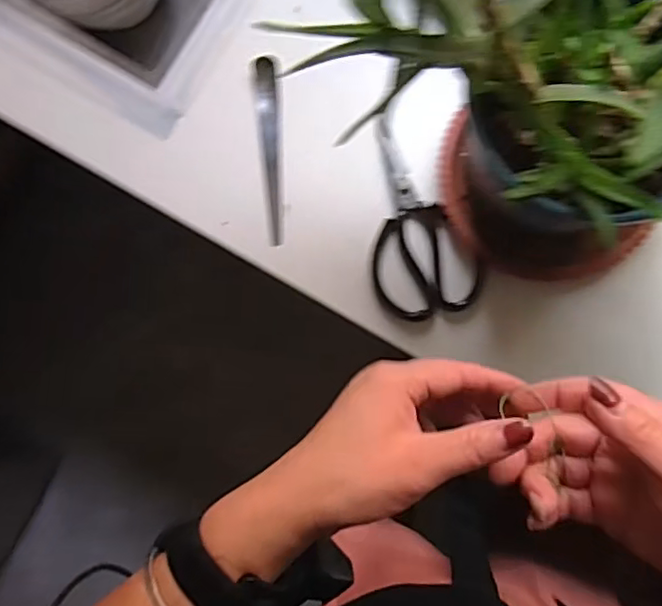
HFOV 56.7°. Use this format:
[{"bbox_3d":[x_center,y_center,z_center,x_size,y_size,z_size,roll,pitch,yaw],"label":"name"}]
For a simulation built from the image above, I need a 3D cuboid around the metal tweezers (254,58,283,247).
[{"bbox_3d":[-0.055,-0.142,0.572,0.021,0.006,0.173,-6,85,5],"label":"metal tweezers"}]

